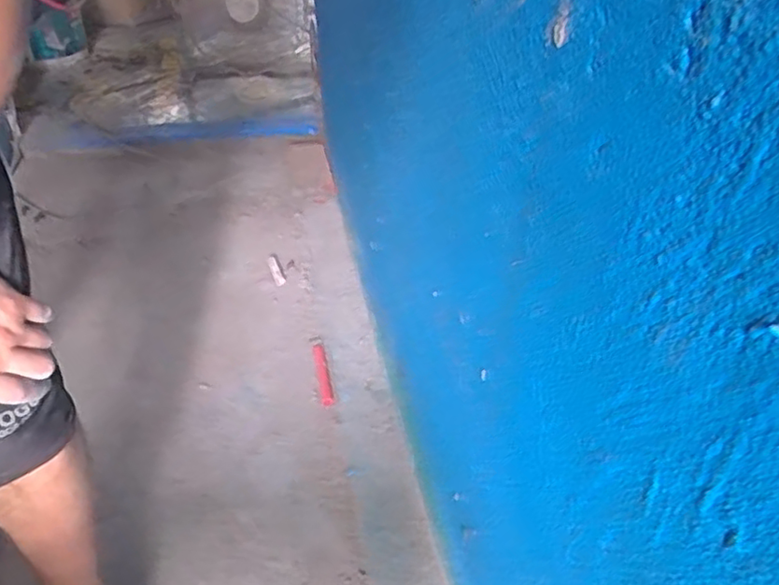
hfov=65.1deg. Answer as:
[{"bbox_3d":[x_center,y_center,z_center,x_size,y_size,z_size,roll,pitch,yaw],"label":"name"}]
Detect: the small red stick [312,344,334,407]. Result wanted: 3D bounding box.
[{"bbox_3d":[-0.125,0.153,1.144,0.022,0.017,0.156,-7,39,-10],"label":"small red stick"}]

